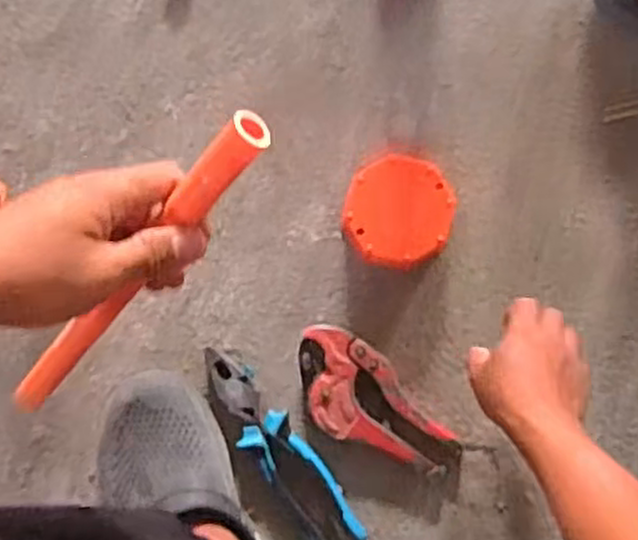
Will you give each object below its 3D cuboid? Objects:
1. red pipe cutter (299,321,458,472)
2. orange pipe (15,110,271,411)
[{"bbox_3d":[0.045,0.129,0.740,0.082,0.029,0.171,-43,86,-1],"label":"red pipe cutter"},{"bbox_3d":[-0.113,0.009,0.444,0.021,0.023,0.276,50,126,4],"label":"orange pipe"}]

